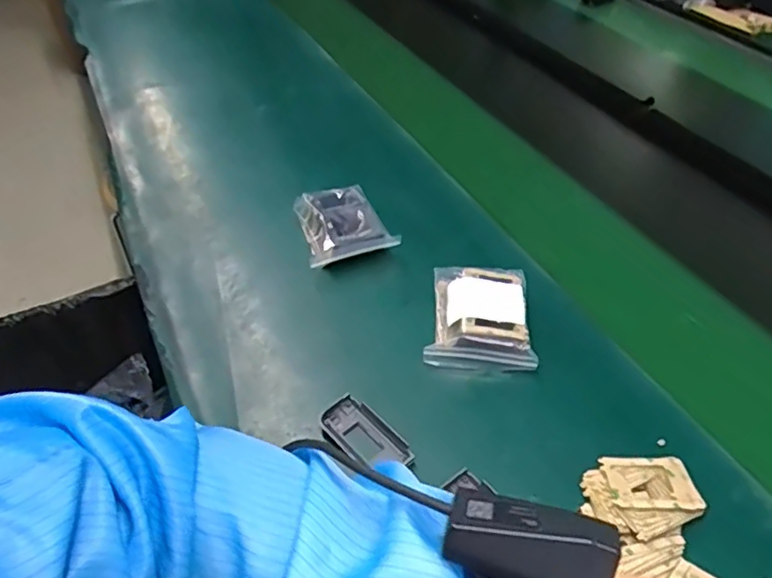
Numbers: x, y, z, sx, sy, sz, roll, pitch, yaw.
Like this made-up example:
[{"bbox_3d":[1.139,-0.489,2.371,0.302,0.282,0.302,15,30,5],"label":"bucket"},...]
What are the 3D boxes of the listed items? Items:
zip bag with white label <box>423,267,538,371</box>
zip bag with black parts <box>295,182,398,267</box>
[{"bbox_3d":[0.082,0.023,0.525,0.087,0.034,0.110,4,45,5],"label":"zip bag with white label"},{"bbox_3d":[-0.043,-0.066,0.614,0.088,0.040,0.099,-10,45,-12],"label":"zip bag with black parts"}]

